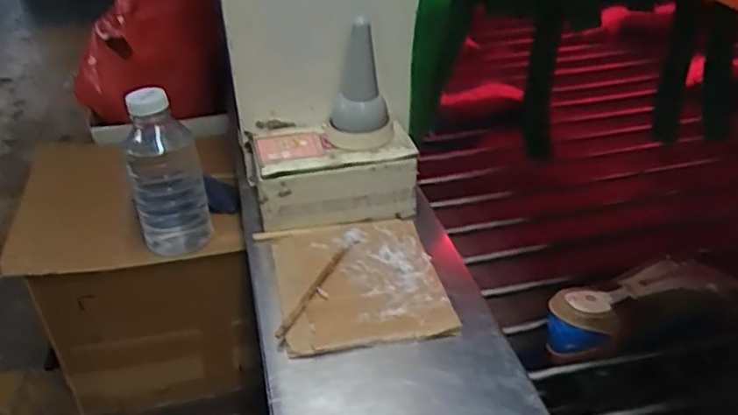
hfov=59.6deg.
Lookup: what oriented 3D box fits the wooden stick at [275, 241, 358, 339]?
[{"bbox_3d":[-0.053,0.081,0.690,0.011,0.008,0.159,17,37,21],"label":"wooden stick"}]

